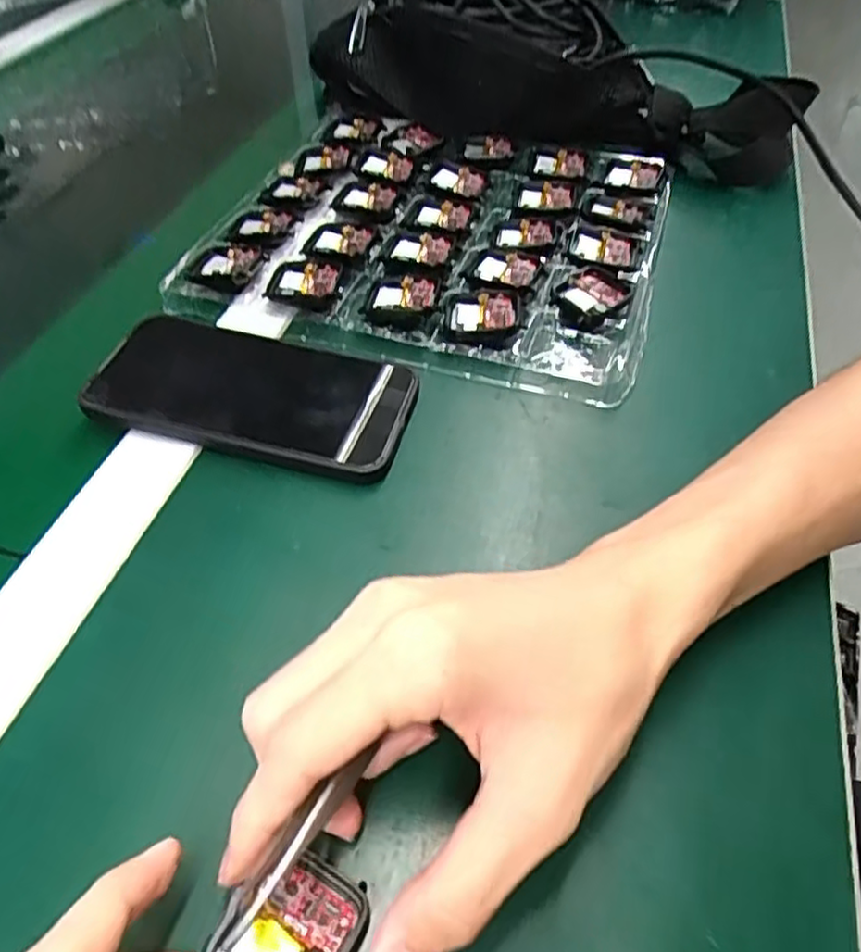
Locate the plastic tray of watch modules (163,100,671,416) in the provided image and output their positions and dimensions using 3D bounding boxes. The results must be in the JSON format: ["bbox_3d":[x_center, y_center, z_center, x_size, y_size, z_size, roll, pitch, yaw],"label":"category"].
[{"bbox_3d":[0.003,-0.171,0.474,0.293,0.019,0.269,14,51,10],"label":"plastic tray of watch modules"}]

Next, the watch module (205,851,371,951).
[{"bbox_3d":[-0.042,0.138,0.211,0.039,0.010,0.046,28,41,9],"label":"watch module"}]

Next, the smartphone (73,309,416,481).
[{"bbox_3d":[-0.092,-0.045,0.365,0.162,0.011,0.083,12,51,8],"label":"smartphone"}]

